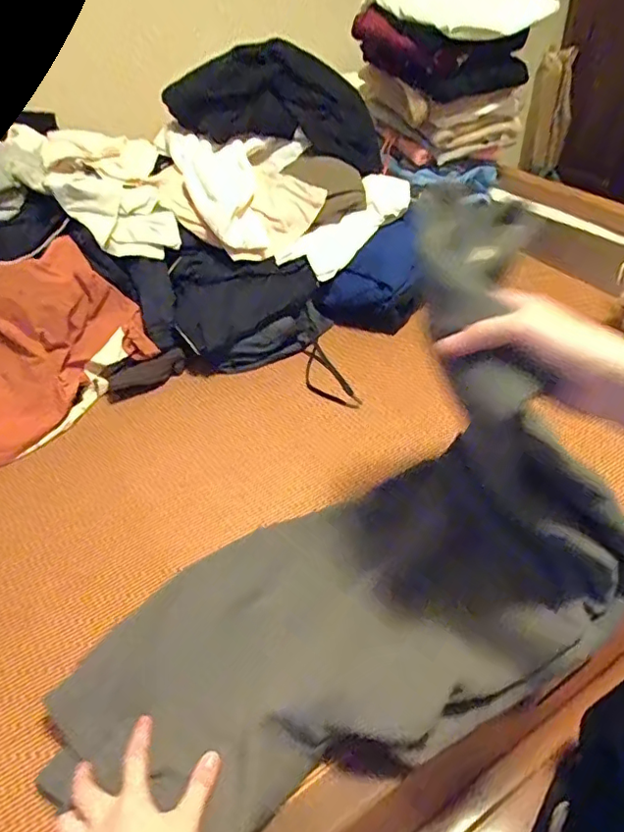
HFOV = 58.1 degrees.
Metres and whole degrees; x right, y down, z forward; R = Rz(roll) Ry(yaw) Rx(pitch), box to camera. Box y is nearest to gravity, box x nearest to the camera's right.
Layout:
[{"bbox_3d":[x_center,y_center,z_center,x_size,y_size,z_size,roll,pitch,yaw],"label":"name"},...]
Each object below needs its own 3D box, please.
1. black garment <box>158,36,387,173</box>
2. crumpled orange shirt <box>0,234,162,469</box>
[{"bbox_3d":[-0.058,-0.555,0.991,0.396,0.155,0.139,8,42,-6],"label":"black garment"},{"bbox_3d":[-0.495,-0.091,0.862,0.455,0.216,0.268,-29,47,-23],"label":"crumpled orange shirt"}]

